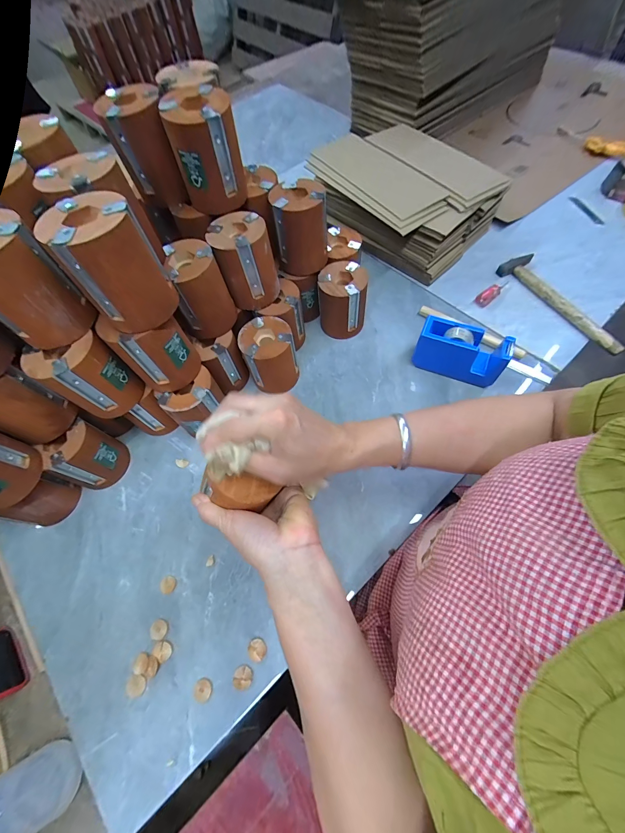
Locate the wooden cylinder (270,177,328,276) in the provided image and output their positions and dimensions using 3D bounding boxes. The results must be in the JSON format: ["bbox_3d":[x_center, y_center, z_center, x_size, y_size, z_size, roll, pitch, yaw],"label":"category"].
[{"bbox_3d":[-0.016,-0.269,0.469,0.076,0.114,0.069,-5,63,0],"label":"wooden cylinder"}]

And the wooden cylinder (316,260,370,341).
[{"bbox_3d":[0.050,-0.192,0.535,0.078,0.105,0.075,-5,63,0],"label":"wooden cylinder"}]

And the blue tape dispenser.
[{"bbox_3d":[0.228,-0.099,0.491,0.127,0.080,0.042,21,66,13],"label":"blue tape dispenser"}]

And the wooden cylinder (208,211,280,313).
[{"bbox_3d":[-0.091,-0.219,0.445,0.077,0.099,0.076,-11,63,-3],"label":"wooden cylinder"}]

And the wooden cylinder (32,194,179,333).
[{"bbox_3d":[-0.187,-0.145,0.304,0.076,0.096,0.076,-31,66,-12],"label":"wooden cylinder"}]

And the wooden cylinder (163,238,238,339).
[{"bbox_3d":[-0.146,-0.169,0.426,0.066,0.102,0.076,-8,63,-1],"label":"wooden cylinder"}]

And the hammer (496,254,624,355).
[{"bbox_3d":[0.436,-0.198,0.555,0.066,0.030,0.243,-28,65,-11],"label":"hammer"}]

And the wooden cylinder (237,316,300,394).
[{"bbox_3d":[-0.064,-0.091,0.498,0.080,0.103,0.079,-8,63,-1],"label":"wooden cylinder"}]

